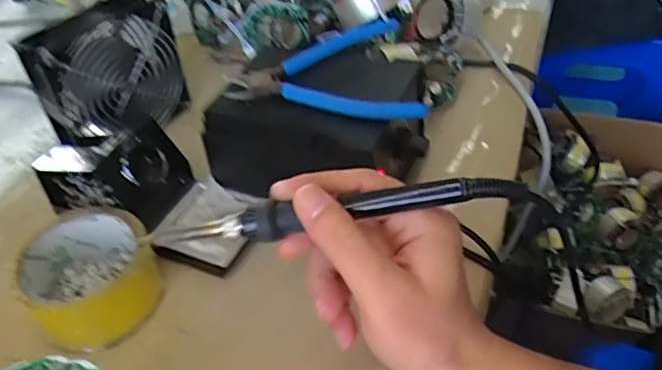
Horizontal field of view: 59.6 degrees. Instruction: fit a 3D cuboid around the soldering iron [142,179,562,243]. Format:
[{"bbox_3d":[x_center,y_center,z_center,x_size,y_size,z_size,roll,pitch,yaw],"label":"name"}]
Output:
[{"bbox_3d":[0.005,0.014,0.297,0.205,0.019,0.017,-8,44,10],"label":"soldering iron"}]

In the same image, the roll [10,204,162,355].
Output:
[{"bbox_3d":[-0.166,0.061,0.396,0.094,0.047,0.082,33,56,32],"label":"roll"}]

